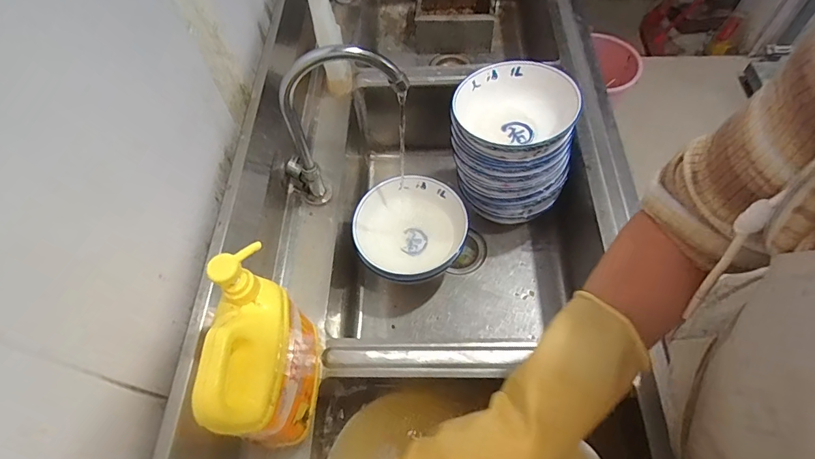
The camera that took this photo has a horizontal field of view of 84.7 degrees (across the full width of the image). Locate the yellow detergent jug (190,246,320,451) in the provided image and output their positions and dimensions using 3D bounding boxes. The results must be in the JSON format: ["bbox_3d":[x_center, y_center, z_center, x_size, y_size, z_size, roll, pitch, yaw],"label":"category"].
[{"bbox_3d":[-0.146,0.133,0.464,0.072,0.203,0.155,-1,59,1],"label":"yellow detergent jug"}]

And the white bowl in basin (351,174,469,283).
[{"bbox_3d":[0.001,0.005,0.806,0.178,0.087,0.193,-1,59,1],"label":"white bowl in basin"}]

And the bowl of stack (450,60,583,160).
[{"bbox_3d":[0.171,-0.187,0.730,0.184,0.072,0.189,-1,59,1],"label":"bowl of stack"}]

